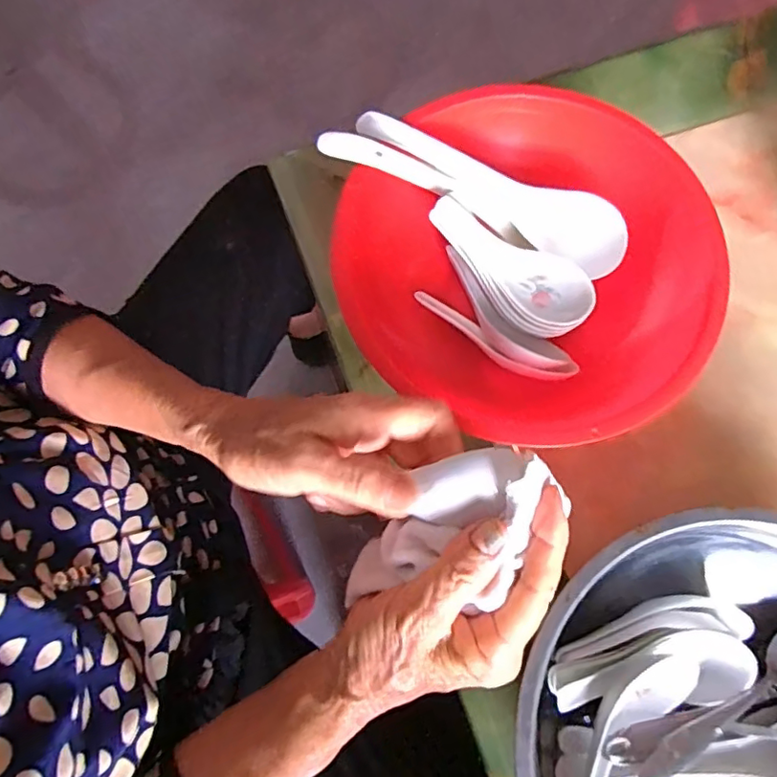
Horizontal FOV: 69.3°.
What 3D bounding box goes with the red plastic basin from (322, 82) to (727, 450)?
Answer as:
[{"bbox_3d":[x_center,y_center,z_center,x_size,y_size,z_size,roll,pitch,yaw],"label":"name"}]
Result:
[{"bbox_3d":[0.098,-0.083,0.402,0.239,0.089,0.222,0,75,-1],"label":"red plastic basin"}]

